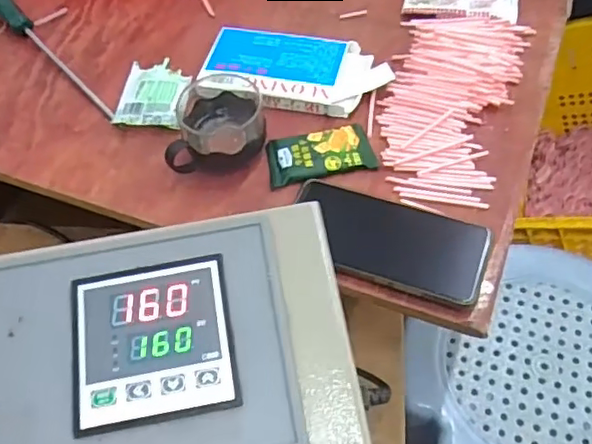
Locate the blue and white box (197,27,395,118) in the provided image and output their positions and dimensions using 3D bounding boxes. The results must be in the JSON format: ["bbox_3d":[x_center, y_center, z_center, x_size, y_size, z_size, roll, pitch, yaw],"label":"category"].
[{"bbox_3d":[0.000,-0.154,0.596,0.179,0.020,0.094,9,56,11],"label":"blue and white box"}]

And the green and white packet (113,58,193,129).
[{"bbox_3d":[-0.142,-0.130,0.602,0.065,0.005,0.090,1,55,6],"label":"green and white packet"}]

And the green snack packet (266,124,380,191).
[{"bbox_3d":[0.022,-0.062,0.536,0.094,0.009,0.051,-9,55,-2],"label":"green snack packet"}]

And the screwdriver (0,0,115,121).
[{"bbox_3d":[-0.276,-0.188,0.635,0.030,0.030,0.271,-34,59,-18],"label":"screwdriver"}]

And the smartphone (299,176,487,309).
[{"bbox_3d":[0.073,0.015,0.490,0.158,0.015,0.080,15,57,15],"label":"smartphone"}]

